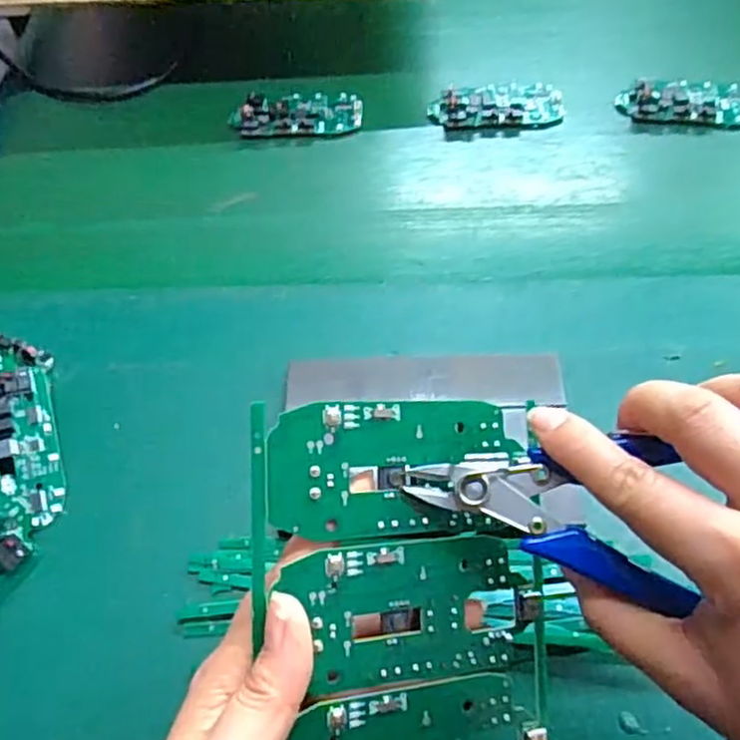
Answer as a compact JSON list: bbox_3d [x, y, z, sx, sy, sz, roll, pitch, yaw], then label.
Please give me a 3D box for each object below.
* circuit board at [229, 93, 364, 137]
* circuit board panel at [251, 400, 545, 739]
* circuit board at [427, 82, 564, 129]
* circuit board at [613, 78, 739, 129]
[{"bbox_3d":[-0.055,-0.195,0.533,0.097,0.018,0.044,-5,56,0],"label":"circuit board"},{"bbox_3d":[0.013,0.105,0.240,0.105,0.004,0.186,1,86,-23],"label":"circuit board panel"},{"bbox_3d":[0.095,-0.198,0.533,0.098,0.012,0.044,-5,56,0],"label":"circuit board"},{"bbox_3d":[0.236,-0.199,0.529,0.098,0.014,0.043,8,57,8],"label":"circuit board"}]

